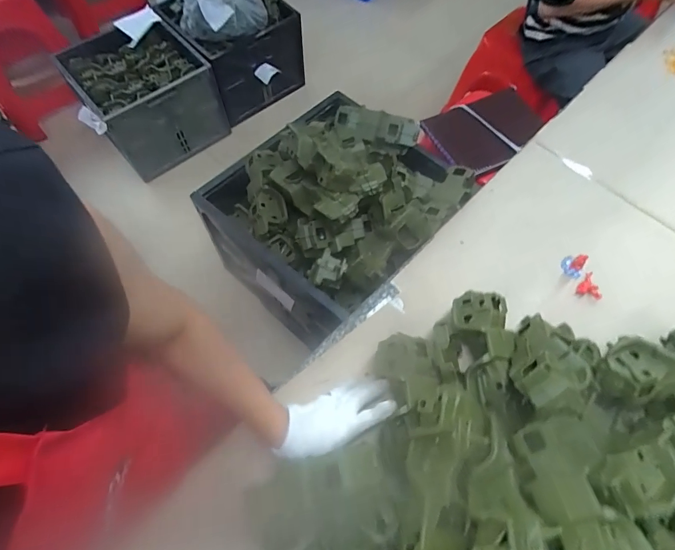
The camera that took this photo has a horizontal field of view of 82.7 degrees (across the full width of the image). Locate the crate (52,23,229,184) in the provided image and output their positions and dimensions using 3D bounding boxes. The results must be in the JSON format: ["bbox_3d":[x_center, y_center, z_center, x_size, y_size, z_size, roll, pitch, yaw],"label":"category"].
[{"bbox_3d":[-0.782,-0.737,1.600,0.456,0.316,0.503,-33,70,-15],"label":"crate"}]

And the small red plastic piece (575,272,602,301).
[{"bbox_3d":[0.422,0.016,0.639,0.037,0.010,0.047,20,66,8],"label":"small red plastic piece"}]

